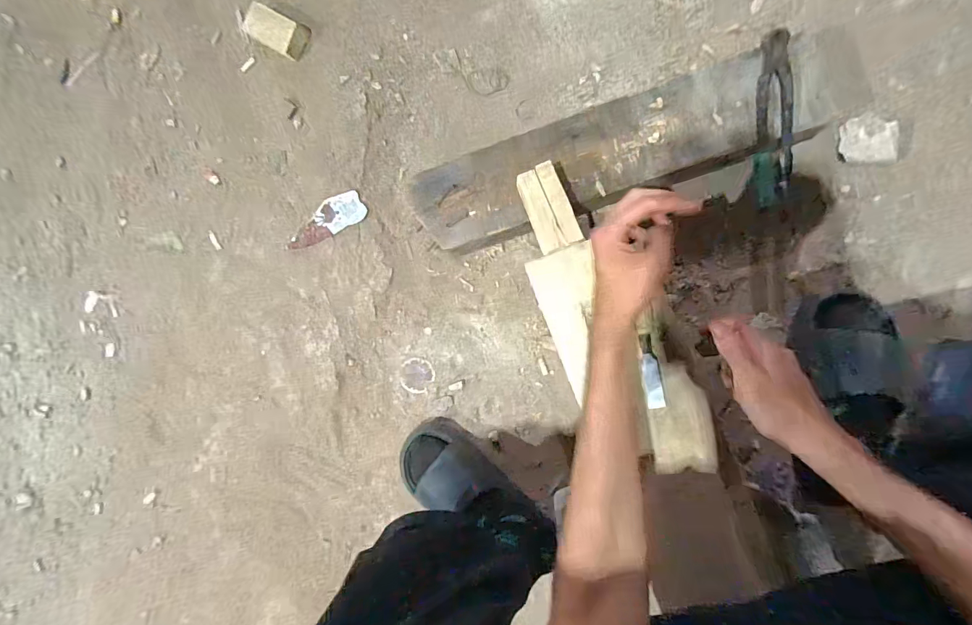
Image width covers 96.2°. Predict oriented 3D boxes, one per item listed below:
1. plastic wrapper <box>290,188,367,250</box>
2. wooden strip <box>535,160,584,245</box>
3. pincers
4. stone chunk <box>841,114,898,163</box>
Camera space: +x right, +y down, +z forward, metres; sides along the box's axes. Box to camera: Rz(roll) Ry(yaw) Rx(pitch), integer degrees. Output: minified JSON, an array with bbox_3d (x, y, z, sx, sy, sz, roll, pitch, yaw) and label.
[{"bbox_3d":[-0.256,-0.143,0.692,0.135,0.007,0.054,-29,86,7],"label":"plastic wrapper"},{"bbox_3d":[0.087,-0.130,0.518,0.022,0.008,0.101,-23,86,7],"label":"wooden strip"},{"bbox_3d":[0.348,-0.229,0.522,0.042,0.026,0.198,1,90,8],"label":"pincers"},{"bbox_3d":[0.493,-0.221,0.563,0.057,0.032,0.058,1,90,8],"label":"stone chunk"}]

